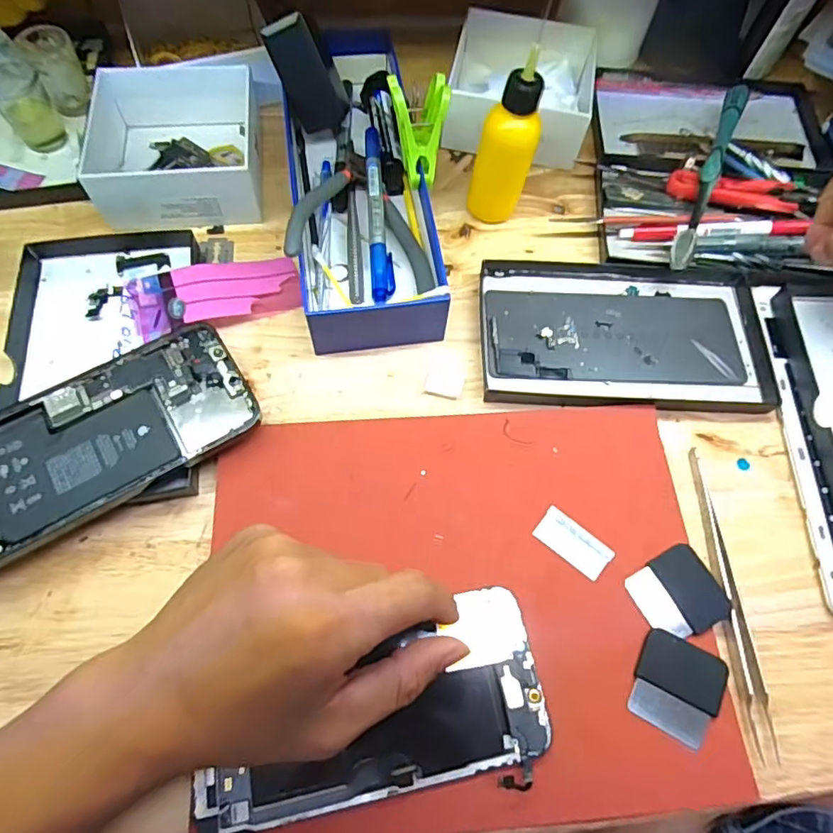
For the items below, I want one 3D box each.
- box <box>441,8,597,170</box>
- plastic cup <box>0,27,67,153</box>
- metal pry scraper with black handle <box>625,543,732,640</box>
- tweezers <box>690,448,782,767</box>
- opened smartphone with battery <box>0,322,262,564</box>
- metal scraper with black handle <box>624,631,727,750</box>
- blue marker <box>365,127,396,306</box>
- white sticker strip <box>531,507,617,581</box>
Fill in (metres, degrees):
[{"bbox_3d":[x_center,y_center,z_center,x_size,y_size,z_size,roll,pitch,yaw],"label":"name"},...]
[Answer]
[{"bbox_3d":[0.080,-0.255,0.415,0.106,0.037,0.112,14,68,4],"label":"box"},{"bbox_3d":[-0.261,-0.212,0.356,0.026,0.067,0.032,33,71,11],"label":"plastic cup"},{"bbox_3d":[0.133,0.090,0.274,0.042,0.004,0.040,-27,71,-12],"label":"metal pry scraper with black handle"},{"bbox_3d":[0.162,0.089,0.280,0.011,0.006,0.150,-2,68,-2],"label":"tweezers"},{"bbox_3d":[-0.167,0.010,0.284,0.158,0.006,0.077,-30,71,-17],"label":"opened smartphone with battery"},{"bbox_3d":[0.124,0.128,0.257,0.040,0.004,0.042,28,70,9],"label":"metal scraper with black handle"},{"bbox_3d":[-0.025,-0.138,0.360,0.015,0.018,0.132,-3,68,-3],"label":"blue marker"},{"bbox_3d":[0.082,0.066,0.284,0.039,0.004,0.020,39,72,13],"label":"white sticker strip"}]

